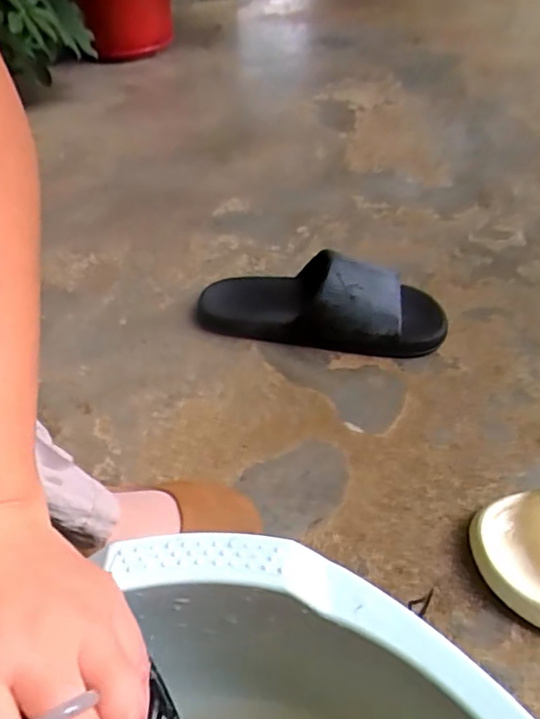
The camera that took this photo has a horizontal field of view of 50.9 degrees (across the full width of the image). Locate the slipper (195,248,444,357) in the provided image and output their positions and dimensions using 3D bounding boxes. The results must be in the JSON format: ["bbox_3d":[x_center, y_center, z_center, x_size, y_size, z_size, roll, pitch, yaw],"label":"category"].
[{"bbox_3d":[0.051,-0.069,0.607,0.269,0.077,0.102,4,46,10],"label":"slipper"}]

